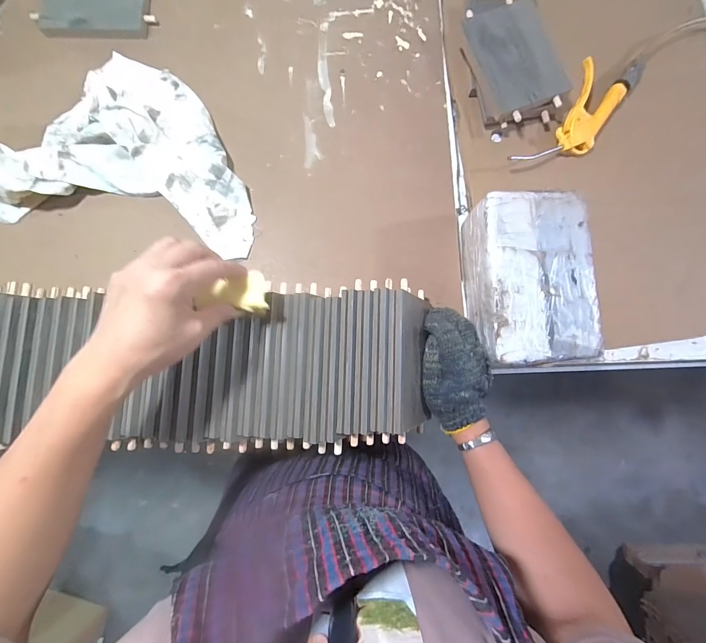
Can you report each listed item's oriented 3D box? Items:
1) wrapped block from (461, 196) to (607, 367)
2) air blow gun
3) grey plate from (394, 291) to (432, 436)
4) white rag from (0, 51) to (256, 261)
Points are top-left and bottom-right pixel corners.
[{"bbox_3d":[0.216,-0.050,0.424,0.130,0.088,0.202,-3,84,-1],"label":"wrapped block"},{"bbox_3d":[0.361,-0.336,0.500,0.086,0.034,0.229,38,85,3],"label":"air blow gun"},{"bbox_3d":[0.072,0.046,0.394,0.008,0.096,0.151,-2,83,30],"label":"grey plate"},{"bbox_3d":[-0.305,-0.244,0.461,0.362,0.048,0.258,12,84,1],"label":"white rag"}]

